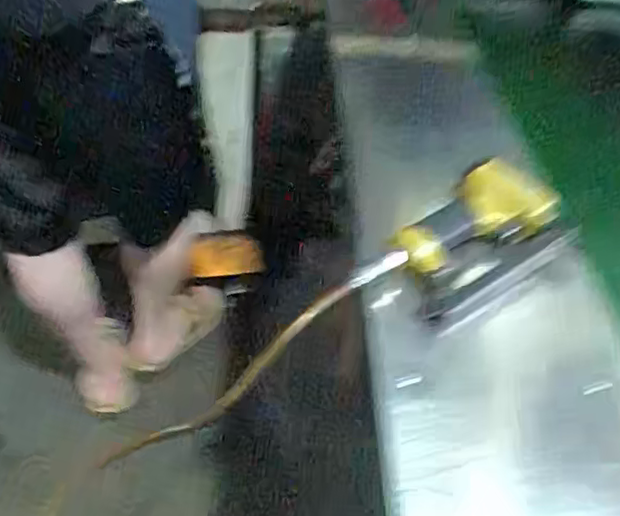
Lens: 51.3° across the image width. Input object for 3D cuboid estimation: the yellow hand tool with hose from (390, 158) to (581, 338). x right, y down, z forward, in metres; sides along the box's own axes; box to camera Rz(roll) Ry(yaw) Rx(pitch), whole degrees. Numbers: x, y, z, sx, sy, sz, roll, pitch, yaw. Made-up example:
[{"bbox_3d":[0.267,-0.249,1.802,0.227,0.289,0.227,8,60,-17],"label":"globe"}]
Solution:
[{"bbox_3d":[0.155,-0.017,0.616,0.194,0.053,0.125,-27,51,-32],"label":"yellow hand tool with hose"}]

